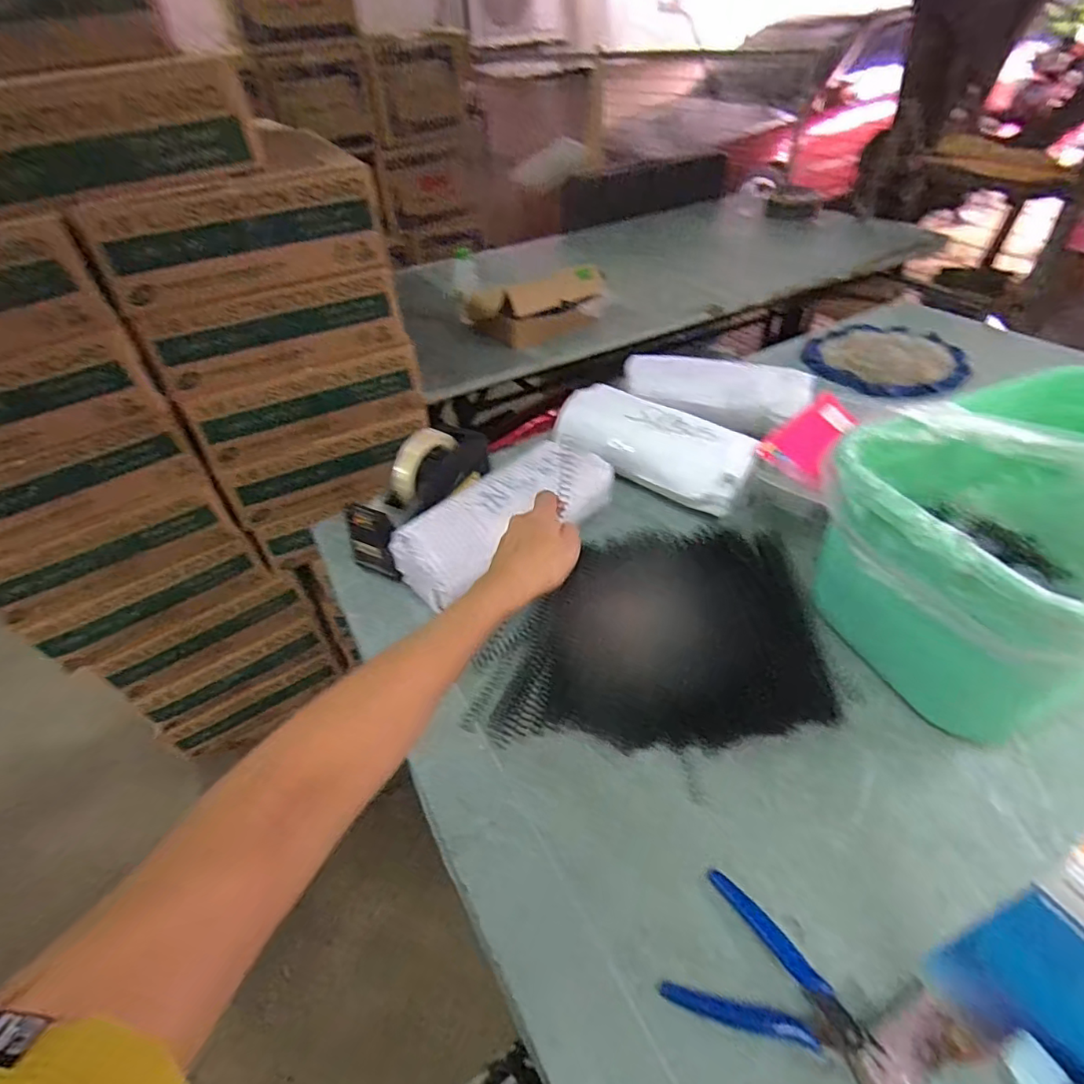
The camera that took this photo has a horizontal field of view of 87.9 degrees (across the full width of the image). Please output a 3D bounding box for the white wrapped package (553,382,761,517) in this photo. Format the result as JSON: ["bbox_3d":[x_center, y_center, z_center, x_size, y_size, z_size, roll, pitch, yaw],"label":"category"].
[{"bbox_3d":[0.135,-0.130,0.736,0.284,0.066,0.109,30,54,32],"label":"white wrapped package"}]

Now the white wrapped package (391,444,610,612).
[{"bbox_3d":[-0.038,-0.030,0.649,0.265,0.073,0.103,-33,46,-28],"label":"white wrapped package"}]

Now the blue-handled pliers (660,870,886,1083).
[{"bbox_3d":[0.151,0.275,0.359,0.119,0.018,0.082,16,47,23],"label":"blue-handled pliers"}]

